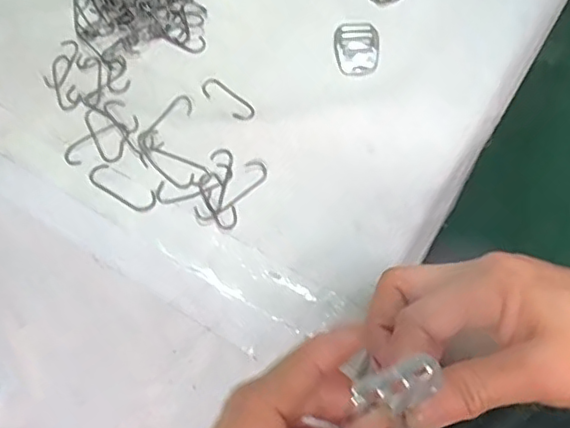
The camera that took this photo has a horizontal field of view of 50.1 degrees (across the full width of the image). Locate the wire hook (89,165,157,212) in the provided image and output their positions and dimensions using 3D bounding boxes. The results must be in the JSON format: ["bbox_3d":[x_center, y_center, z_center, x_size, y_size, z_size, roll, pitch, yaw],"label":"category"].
[{"bbox_3d":[-0.104,-0.017,0.388,0.049,0.004,0.016,29,73,12],"label":"wire hook"}]

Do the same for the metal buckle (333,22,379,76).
[{"bbox_3d":[0.049,-0.115,0.422,0.030,0.004,0.042,1,70,2],"label":"metal buckle"}]

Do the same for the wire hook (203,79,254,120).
[{"bbox_3d":[-0.038,-0.077,0.408,0.043,0.004,0.015,39,76,14],"label":"wire hook"}]

